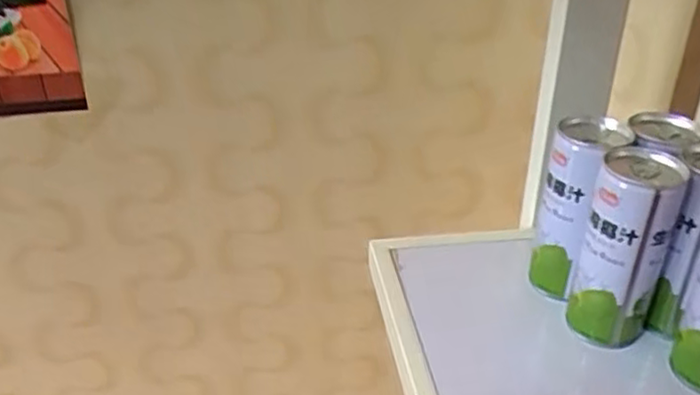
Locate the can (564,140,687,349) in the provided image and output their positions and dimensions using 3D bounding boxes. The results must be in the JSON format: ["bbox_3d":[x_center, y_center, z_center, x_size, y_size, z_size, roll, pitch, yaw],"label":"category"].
[{"bbox_3d":[0.182,0.034,0.447,0.049,0.125,0.056,18,35,27],"label":"can"}]

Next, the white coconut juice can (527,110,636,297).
[{"bbox_3d":[0.159,0.012,0.481,0.049,0.129,0.056,15,34,23],"label":"white coconut juice can"}]

